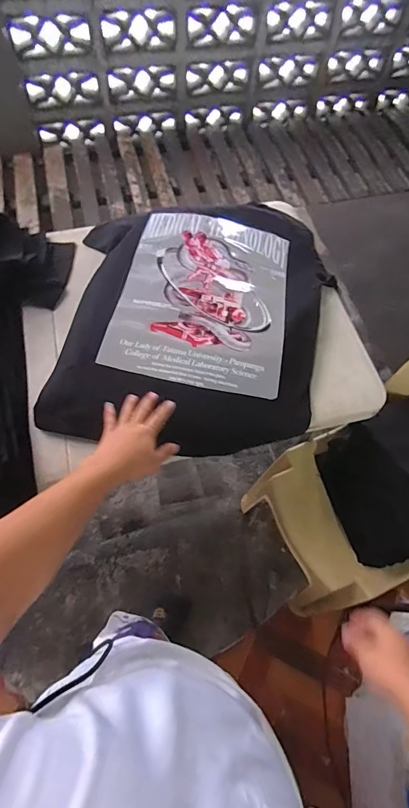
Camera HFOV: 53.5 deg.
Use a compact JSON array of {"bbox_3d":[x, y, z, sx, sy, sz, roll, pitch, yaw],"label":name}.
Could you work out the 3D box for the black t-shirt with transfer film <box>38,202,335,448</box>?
[{"bbox_3d":[-0.014,-0.208,0.852,0.513,0.068,0.613,6,63,0],"label":"black t-shirt with transfer film"}]

